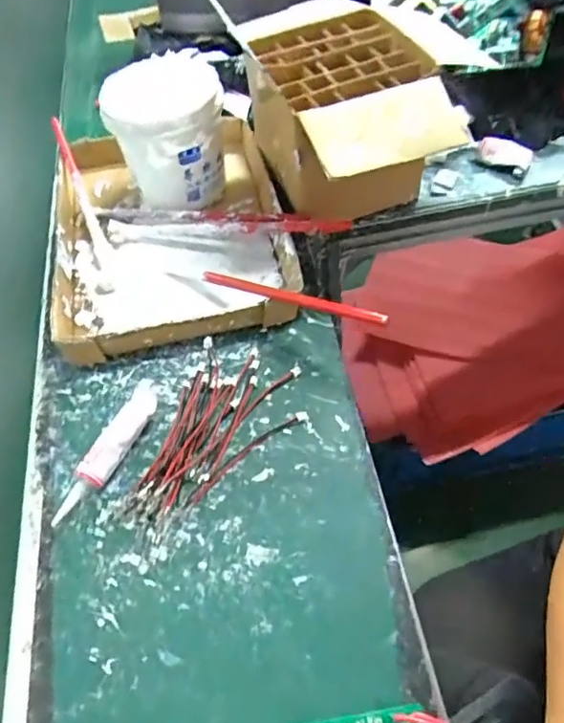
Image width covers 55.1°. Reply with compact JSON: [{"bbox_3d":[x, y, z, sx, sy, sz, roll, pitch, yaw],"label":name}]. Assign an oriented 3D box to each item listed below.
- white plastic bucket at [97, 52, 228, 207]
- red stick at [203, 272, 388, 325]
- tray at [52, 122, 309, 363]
[{"bbox_3d":[-0.120,-0.244,0.595,0.114,0.115,0.124,-3,56,4],"label":"white plastic bucket"},{"bbox_3d":[0.002,-0.058,0.481,0.209,0.015,0.008,19,57,37],"label":"red stick"},{"bbox_3d":[-0.127,-0.156,0.599,0.238,0.038,0.331,-12,56,-2],"label":"tray"}]

